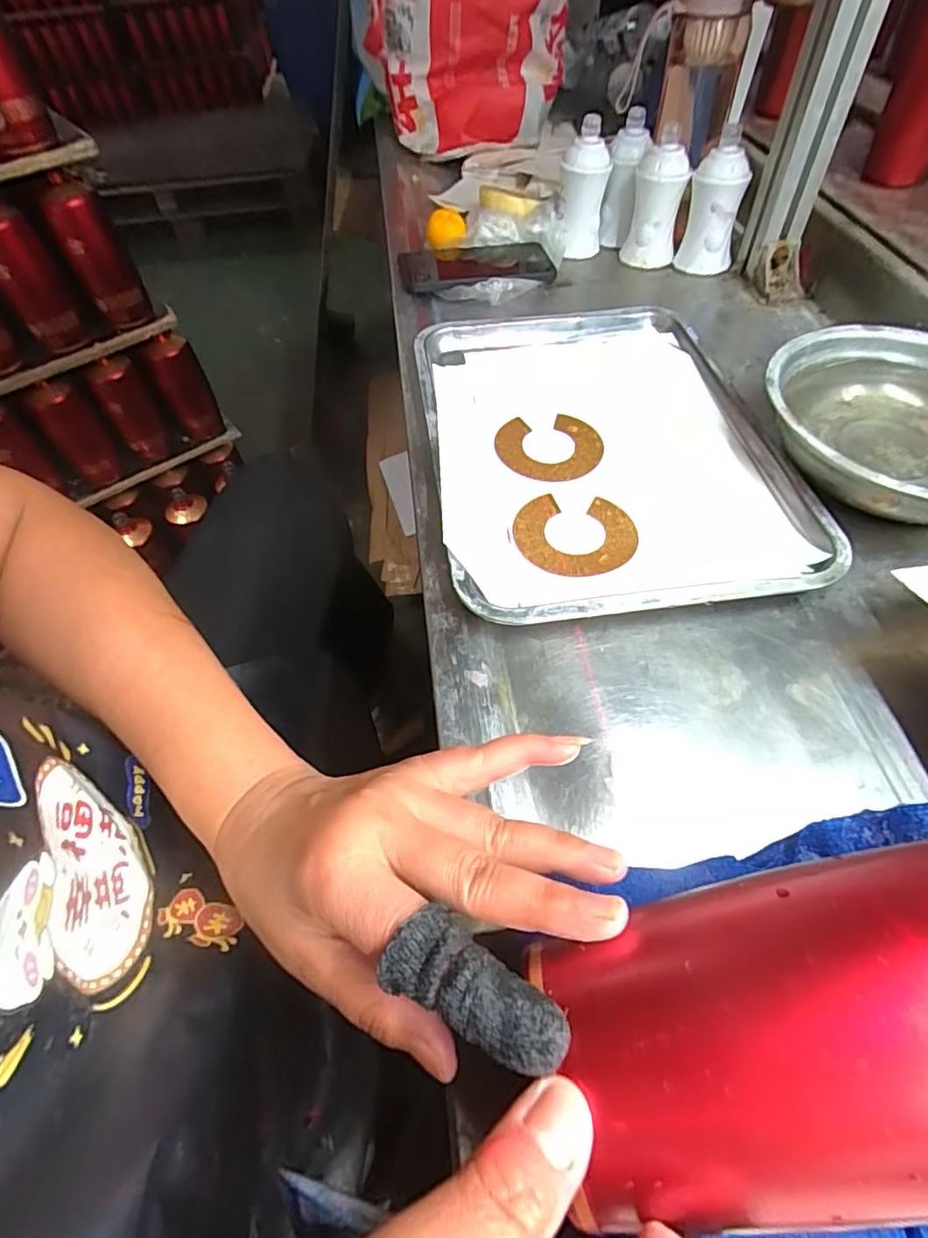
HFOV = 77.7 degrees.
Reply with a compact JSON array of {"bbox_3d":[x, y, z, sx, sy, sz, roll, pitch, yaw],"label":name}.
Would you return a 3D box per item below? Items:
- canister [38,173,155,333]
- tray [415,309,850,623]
[{"bbox_3d":[-0.548,-0.547,0.862,0.085,0.185,0.075,-28,56,-13],"label":"canister"},{"bbox_3d":[0.104,-0.142,0.447,0.253,0.029,0.336,-10,54,0],"label":"tray"}]

